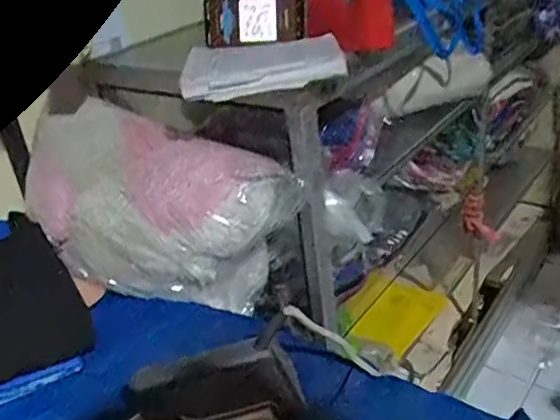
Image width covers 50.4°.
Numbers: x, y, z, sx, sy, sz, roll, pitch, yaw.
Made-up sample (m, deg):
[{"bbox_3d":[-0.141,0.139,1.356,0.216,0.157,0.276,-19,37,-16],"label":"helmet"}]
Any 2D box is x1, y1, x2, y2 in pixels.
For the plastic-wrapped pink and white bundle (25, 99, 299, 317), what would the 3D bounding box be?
[{"bbox_3d":[-0.165,0.000,0.850,0.365,0.233,0.173,6,32,23],"label":"plastic-wrapped pink and white bundle"}]

